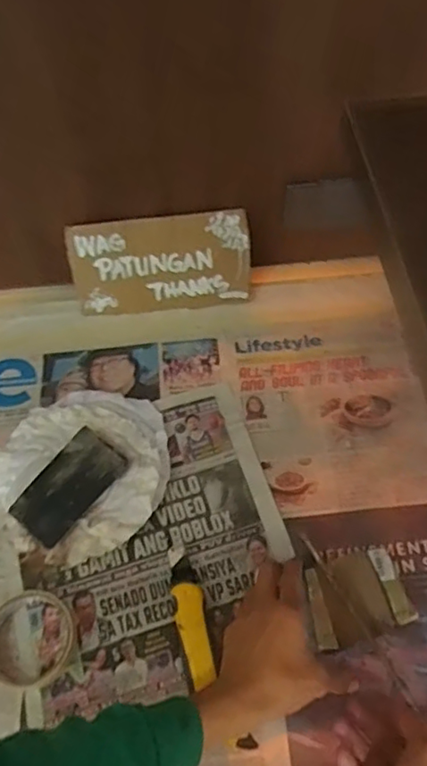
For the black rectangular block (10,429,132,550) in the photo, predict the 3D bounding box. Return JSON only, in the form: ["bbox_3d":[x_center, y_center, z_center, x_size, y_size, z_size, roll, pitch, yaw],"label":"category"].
[{"bbox_3d":[-0.153,0.108,0.633,0.069,0.010,0.117,35,69,17],"label":"black rectangular block"}]

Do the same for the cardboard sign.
[{"bbox_3d":[-0.064,-0.148,0.759,0.220,0.119,0.011,-6,27,-2],"label":"cardboard sign"}]

